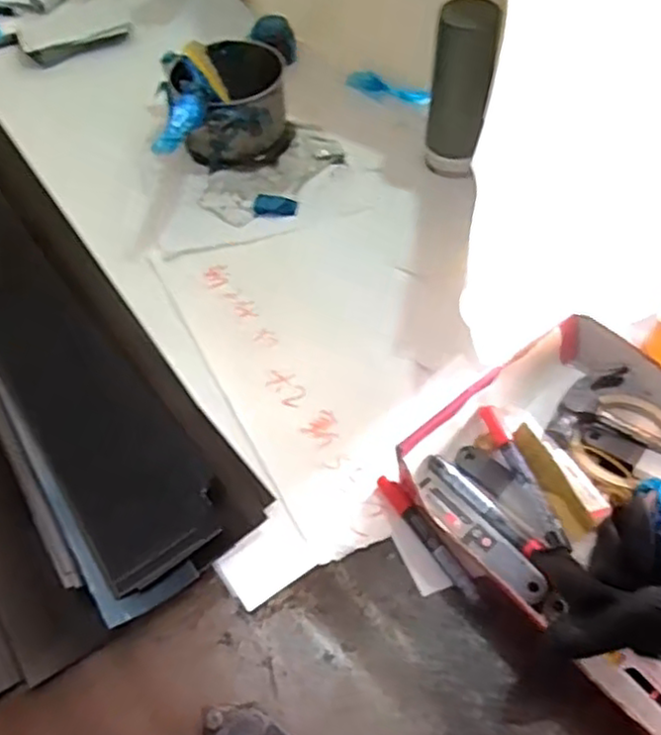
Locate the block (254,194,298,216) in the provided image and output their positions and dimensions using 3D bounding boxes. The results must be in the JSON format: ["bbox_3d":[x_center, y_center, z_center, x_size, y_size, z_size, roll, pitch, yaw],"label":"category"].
[{"bbox_3d":[-0.064,-0.187,0.805,0.048,0.015,0.019,5,57,8],"label":"block"}]

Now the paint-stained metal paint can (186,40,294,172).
[{"bbox_3d":[-0.115,-0.324,0.856,0.122,0.085,0.131,-2,56,3],"label":"paint-stained metal paint can"}]

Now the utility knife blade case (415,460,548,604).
[{"bbox_3d":[0.114,0.133,0.556,0.029,0.020,0.133,-36,61,-18],"label":"utility knife blade case"}]

